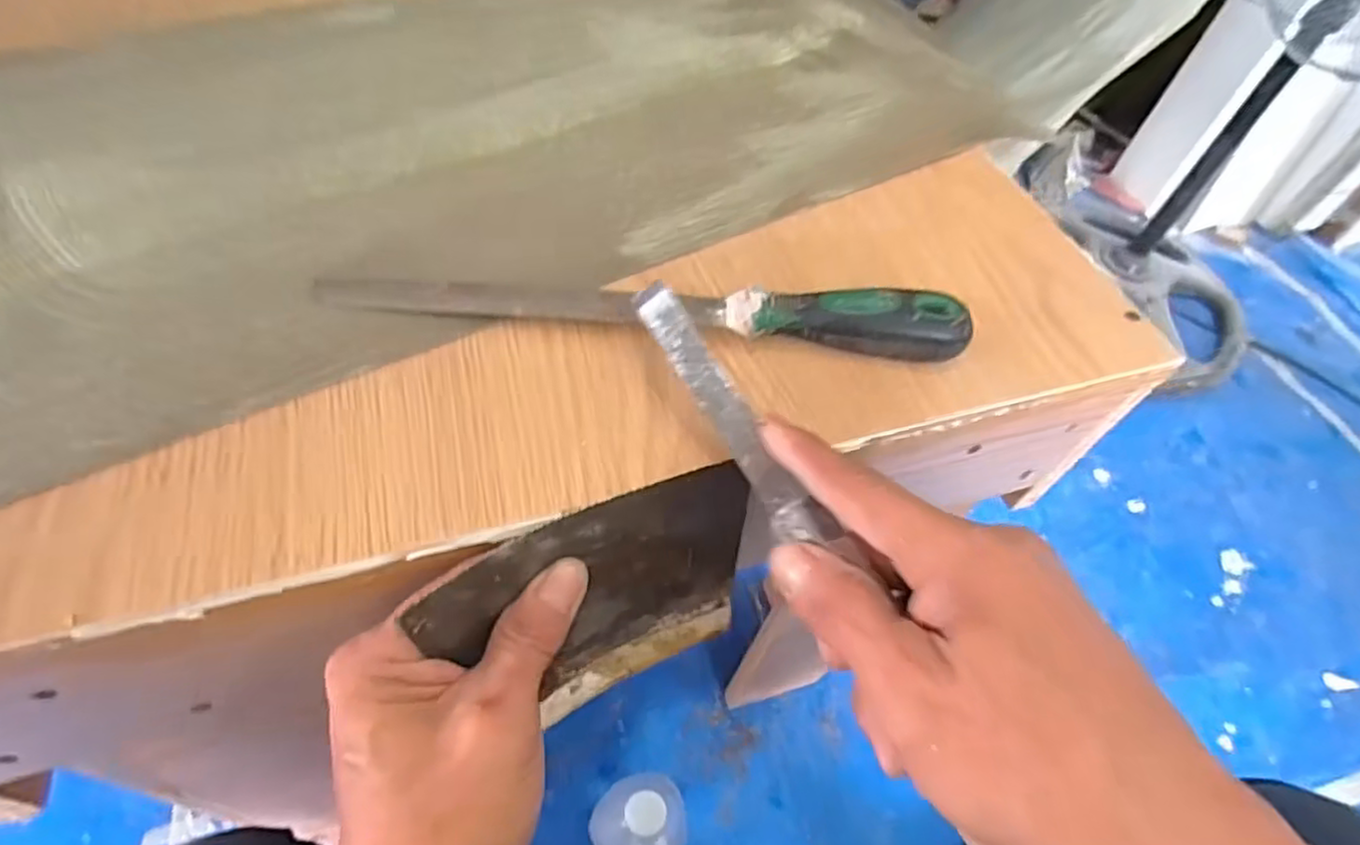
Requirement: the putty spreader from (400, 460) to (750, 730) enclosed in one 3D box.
[{"bbox_3d":[-0.029,0.078,0.300,0.134,0.097,0.018,-22,36,-21],"label":"putty spreader"}]

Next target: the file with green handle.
[{"bbox_3d":[-0.014,-0.054,0.330,0.293,0.026,0.024,5,53,-2],"label":"file with green handle"}]

